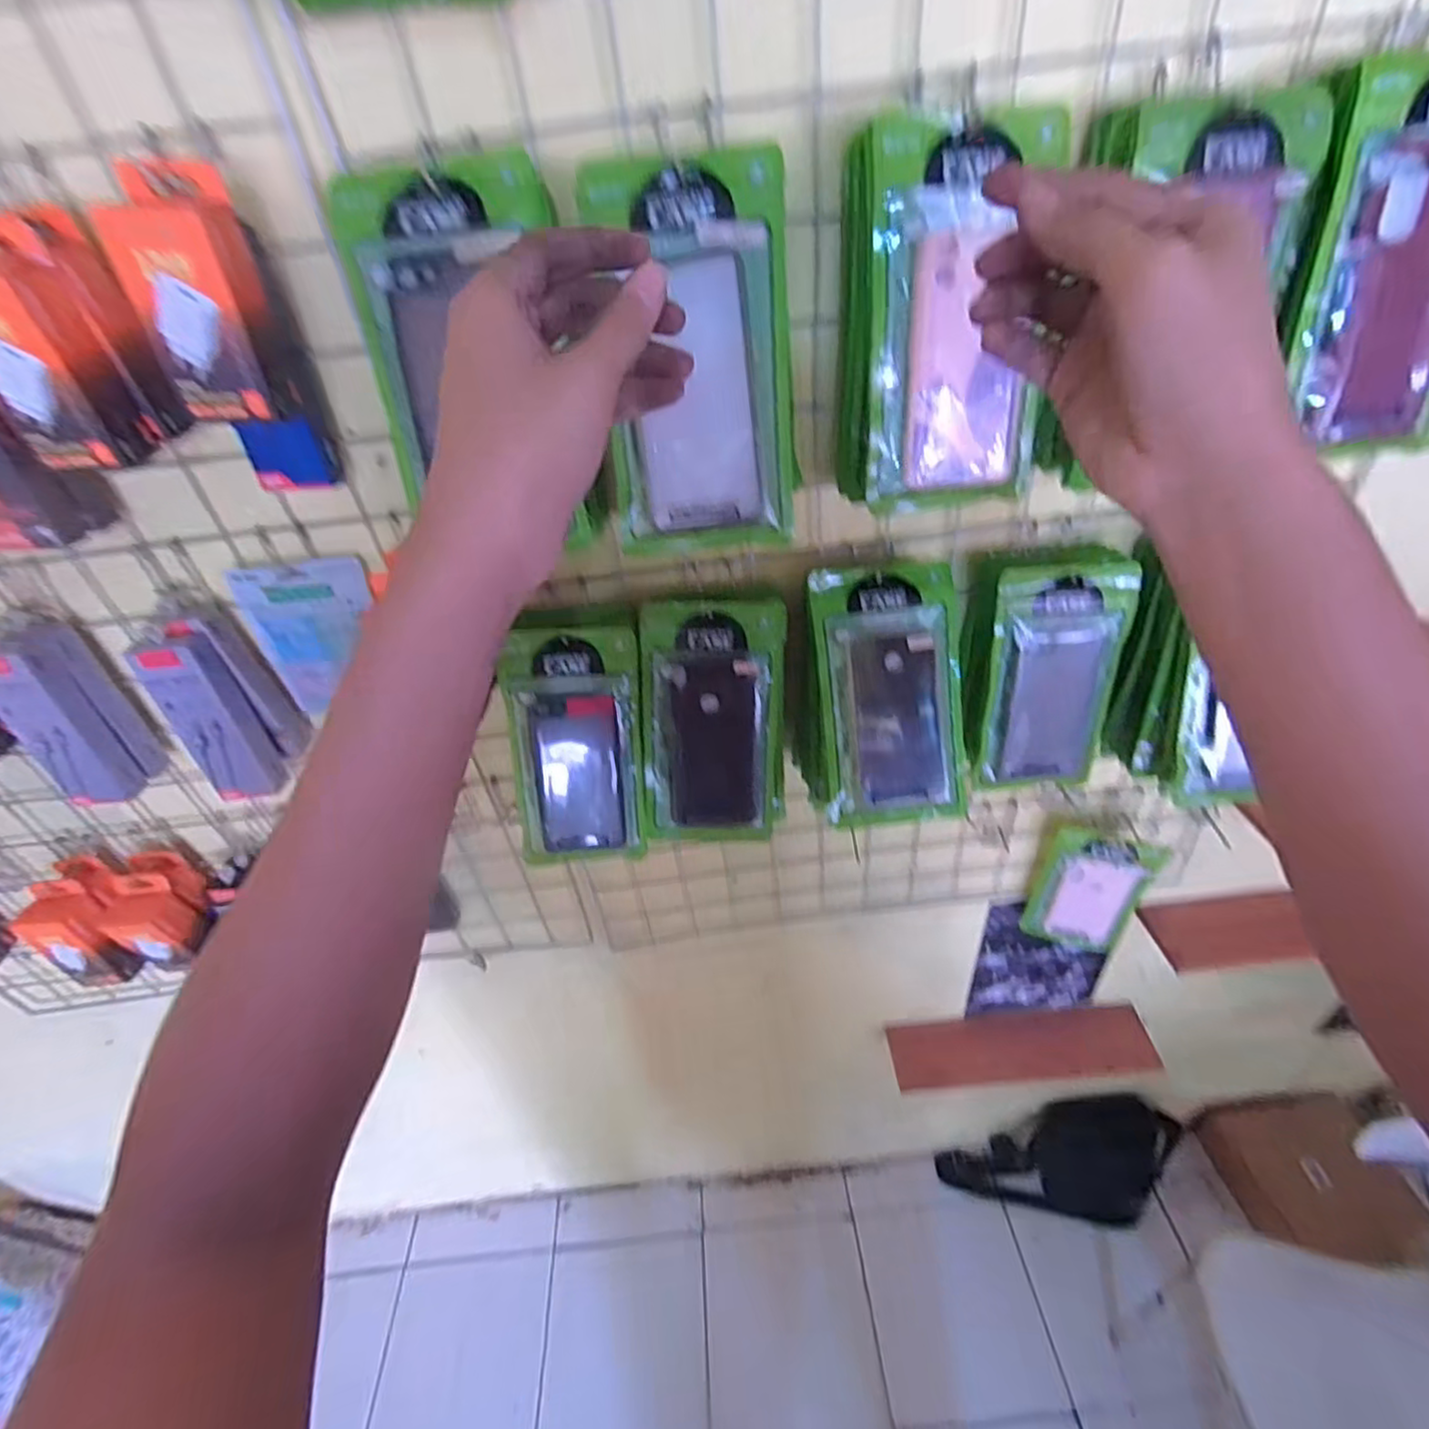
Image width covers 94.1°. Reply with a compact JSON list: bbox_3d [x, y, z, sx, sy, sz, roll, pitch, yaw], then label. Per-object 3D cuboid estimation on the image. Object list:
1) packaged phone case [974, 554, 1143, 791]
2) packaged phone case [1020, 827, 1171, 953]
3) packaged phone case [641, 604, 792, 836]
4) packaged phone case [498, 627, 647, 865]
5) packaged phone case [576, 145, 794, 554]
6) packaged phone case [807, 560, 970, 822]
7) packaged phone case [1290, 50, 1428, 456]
[{"bbox_3d":[0.293,-0.029,0.577,0.106,0.204,0.016,-3,25,5],"label":"packaged phone case"},{"bbox_3d":[0.461,0.222,0.822,0.118,0.209,0.028,9,40,18],"label":"packaged phone case"},{"bbox_3d":[0.000,0.009,0.571,0.119,0.213,0.016,-2,19,-1],"label":"packaged phone case"},{"bbox_3d":[-0.116,0.032,0.566,0.108,0.210,0.010,-3,17,-7],"label":"packaged phone case"},{"bbox_3d":[-0.010,-0.206,0.397,0.110,0.207,0.014,-4,20,3],"label":"packaged phone case"},{"bbox_3d":[0.141,-0.014,0.536,0.112,0.202,0.009,-5,6,3],"label":"packaged phone case"},{"bbox_3d":[0.423,-0.270,0.403,0.109,0.206,0.014,-9,26,6],"label":"packaged phone case"}]

